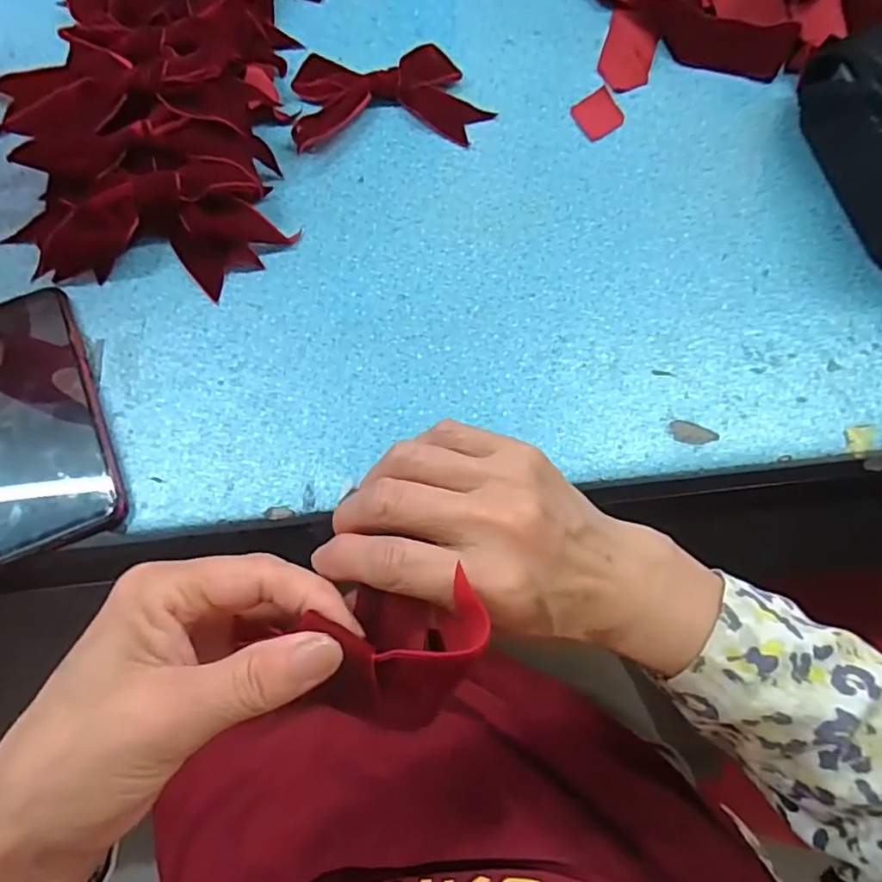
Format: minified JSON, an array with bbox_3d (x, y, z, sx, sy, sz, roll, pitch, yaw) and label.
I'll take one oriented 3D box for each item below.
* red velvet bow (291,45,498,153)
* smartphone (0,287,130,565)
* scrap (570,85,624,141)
[{"bbox_3d":[-0.037,-0.247,0.430,0.134,0.017,0.084,-6,69,-4],"label":"red velvet bow"},{"bbox_3d":[-0.231,-0.014,0.335,0.075,0.015,0.158,-23,72,-11],"label":"smartphone"},{"bbox_3d":[0.115,-0.237,0.437,0.036,0.004,0.037,-27,72,-12],"label":"scrap"}]

